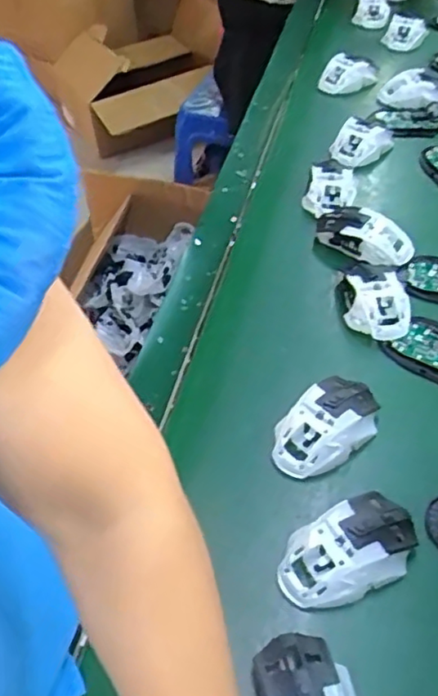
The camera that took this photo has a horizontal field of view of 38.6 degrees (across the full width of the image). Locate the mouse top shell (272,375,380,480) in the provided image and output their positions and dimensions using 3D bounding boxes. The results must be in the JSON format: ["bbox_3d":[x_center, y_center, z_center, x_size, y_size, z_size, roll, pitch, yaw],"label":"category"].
[{"bbox_3d":[0.099,0.069,0.570,0.110,0.036,0.067,-38,57,-25],"label":"mouse top shell"}]

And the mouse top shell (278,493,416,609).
[{"bbox_3d":[0.102,0.157,0.488,0.114,0.032,0.064,-28,53,-18],"label":"mouse top shell"}]

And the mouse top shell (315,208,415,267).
[{"bbox_3d":[0.165,-0.130,0.733,0.124,0.039,0.059,27,57,25],"label":"mouse top shell"}]

